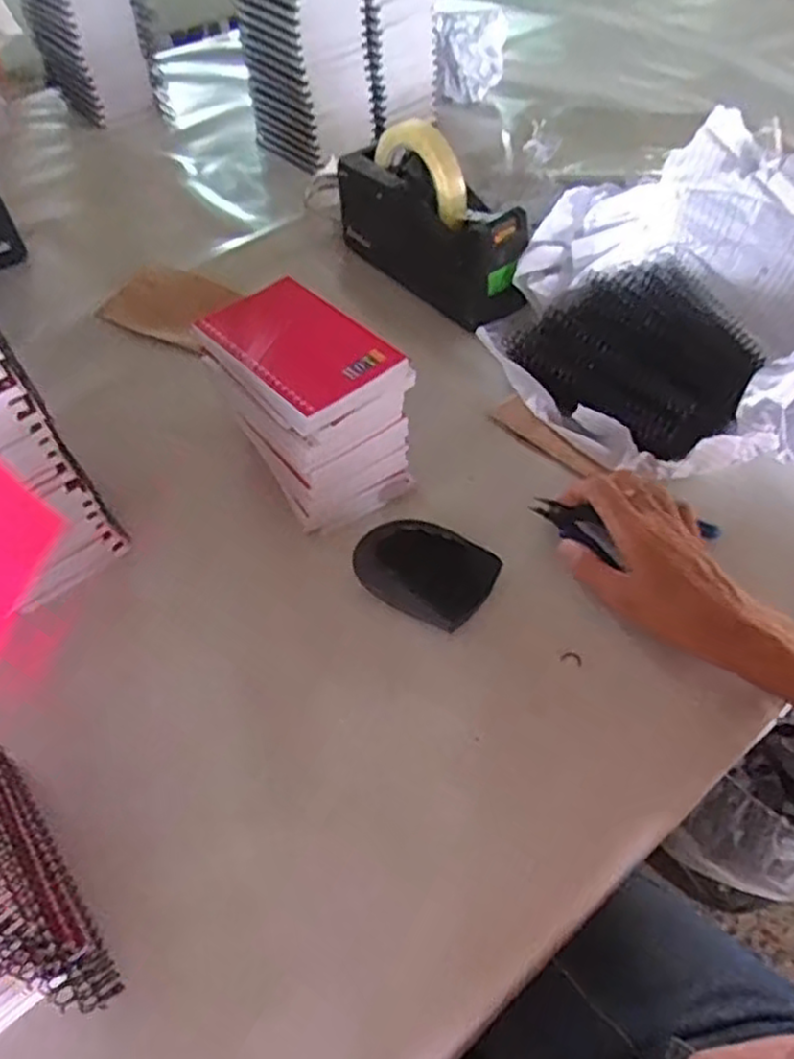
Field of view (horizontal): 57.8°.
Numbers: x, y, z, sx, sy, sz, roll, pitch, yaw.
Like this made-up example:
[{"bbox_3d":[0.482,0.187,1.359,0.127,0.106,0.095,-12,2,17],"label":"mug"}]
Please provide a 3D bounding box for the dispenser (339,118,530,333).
[{"bbox_3d":[0.035,-0.283,0.656,0.065,0.129,0.208,-37,58,-22],"label":"dispenser"}]

